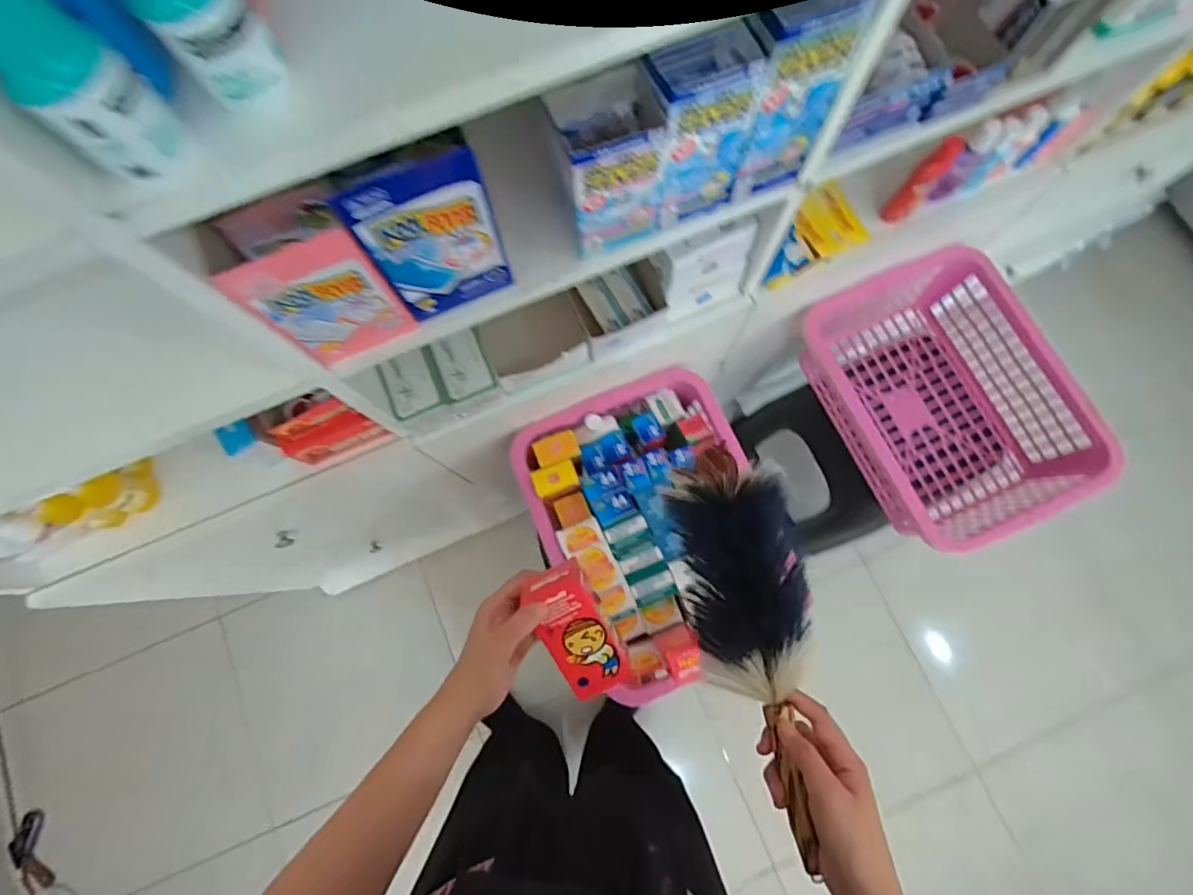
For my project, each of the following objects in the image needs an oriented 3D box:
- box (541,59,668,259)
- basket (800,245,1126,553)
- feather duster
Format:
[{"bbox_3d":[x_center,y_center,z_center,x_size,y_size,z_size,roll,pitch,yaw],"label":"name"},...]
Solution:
[{"bbox_3d":[0.013,-0.225,0.437,0.082,0.128,0.056,-24,77,-5],"label":"box"},{"bbox_3d":[0.527,-0.072,0.840,0.286,0.147,0.403,-25,78,-5],"label":"basket"},{"bbox_3d":[0.123,0.153,0.429,0.079,0.085,0.303,-10,84,-2],"label":"feather duster"}]

